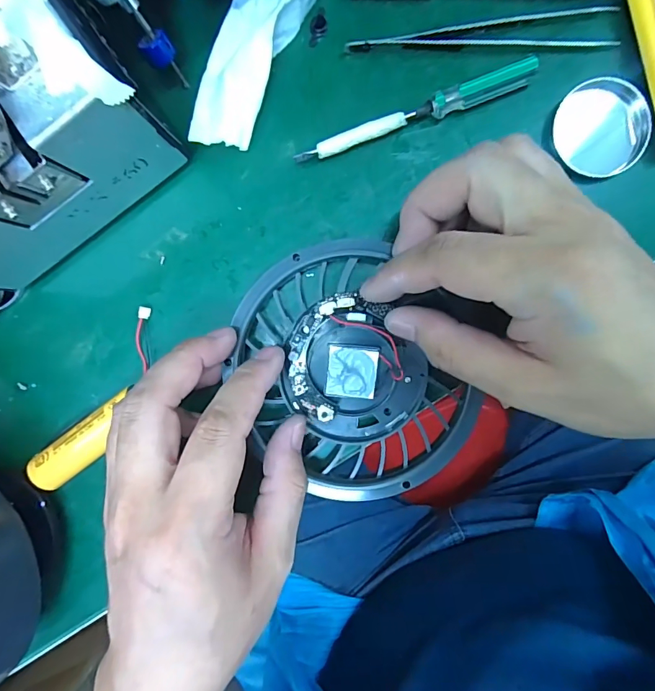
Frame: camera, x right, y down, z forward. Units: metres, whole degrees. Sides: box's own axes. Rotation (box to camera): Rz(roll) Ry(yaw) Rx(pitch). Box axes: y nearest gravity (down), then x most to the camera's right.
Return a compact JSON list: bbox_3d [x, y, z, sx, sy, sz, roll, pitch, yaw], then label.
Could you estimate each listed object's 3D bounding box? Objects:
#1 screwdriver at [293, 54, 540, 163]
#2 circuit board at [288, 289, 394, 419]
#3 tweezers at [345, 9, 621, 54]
[{"bbox_3d":[0.045,-0.119,0.214,0.126,0.013,0.009,-19,92,5],"label":"screwdriver"},{"bbox_3d":[-0.001,0.003,0.219,0.039,0.008,0.070,26,95,2],"label":"circuit board"},{"bbox_3d":[0.078,-0.162,0.212,0.134,0.008,0.018,1,94,4],"label":"tweezers"}]

